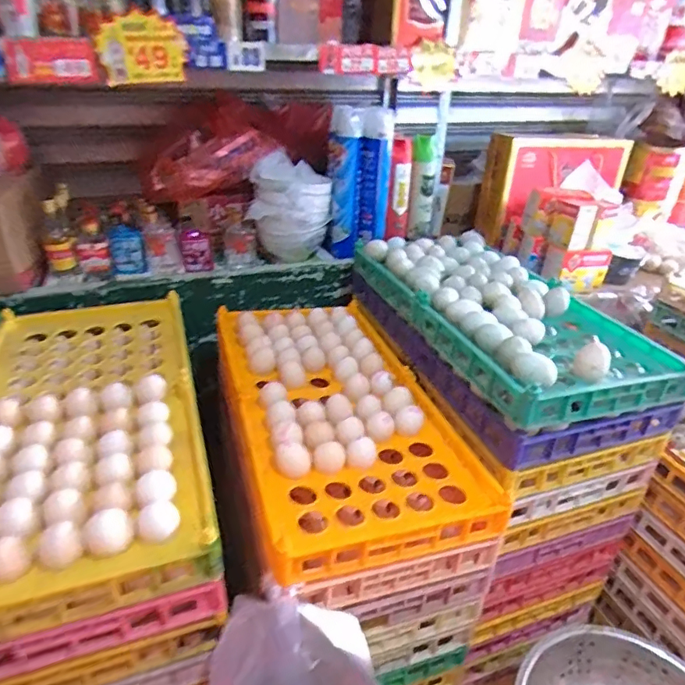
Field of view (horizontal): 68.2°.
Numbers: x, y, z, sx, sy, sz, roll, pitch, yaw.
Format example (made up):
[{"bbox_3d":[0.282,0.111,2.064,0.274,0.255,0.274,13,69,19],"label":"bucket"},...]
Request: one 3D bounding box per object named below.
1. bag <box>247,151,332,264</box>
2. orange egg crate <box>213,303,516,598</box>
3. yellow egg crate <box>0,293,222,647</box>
[{"bbox_3d":[-0.130,-0.317,1.232,0.194,0.222,0.165,-3,31,-11],"label":"bag"},{"bbox_3d":[-0.014,0.085,0.813,0.299,0.067,0.579,-7,32,-16],"label":"orange egg crate"},{"bbox_3d":[-0.361,0.099,0.695,0.296,0.069,0.592,-8,32,-18],"label":"yellow egg crate"}]

